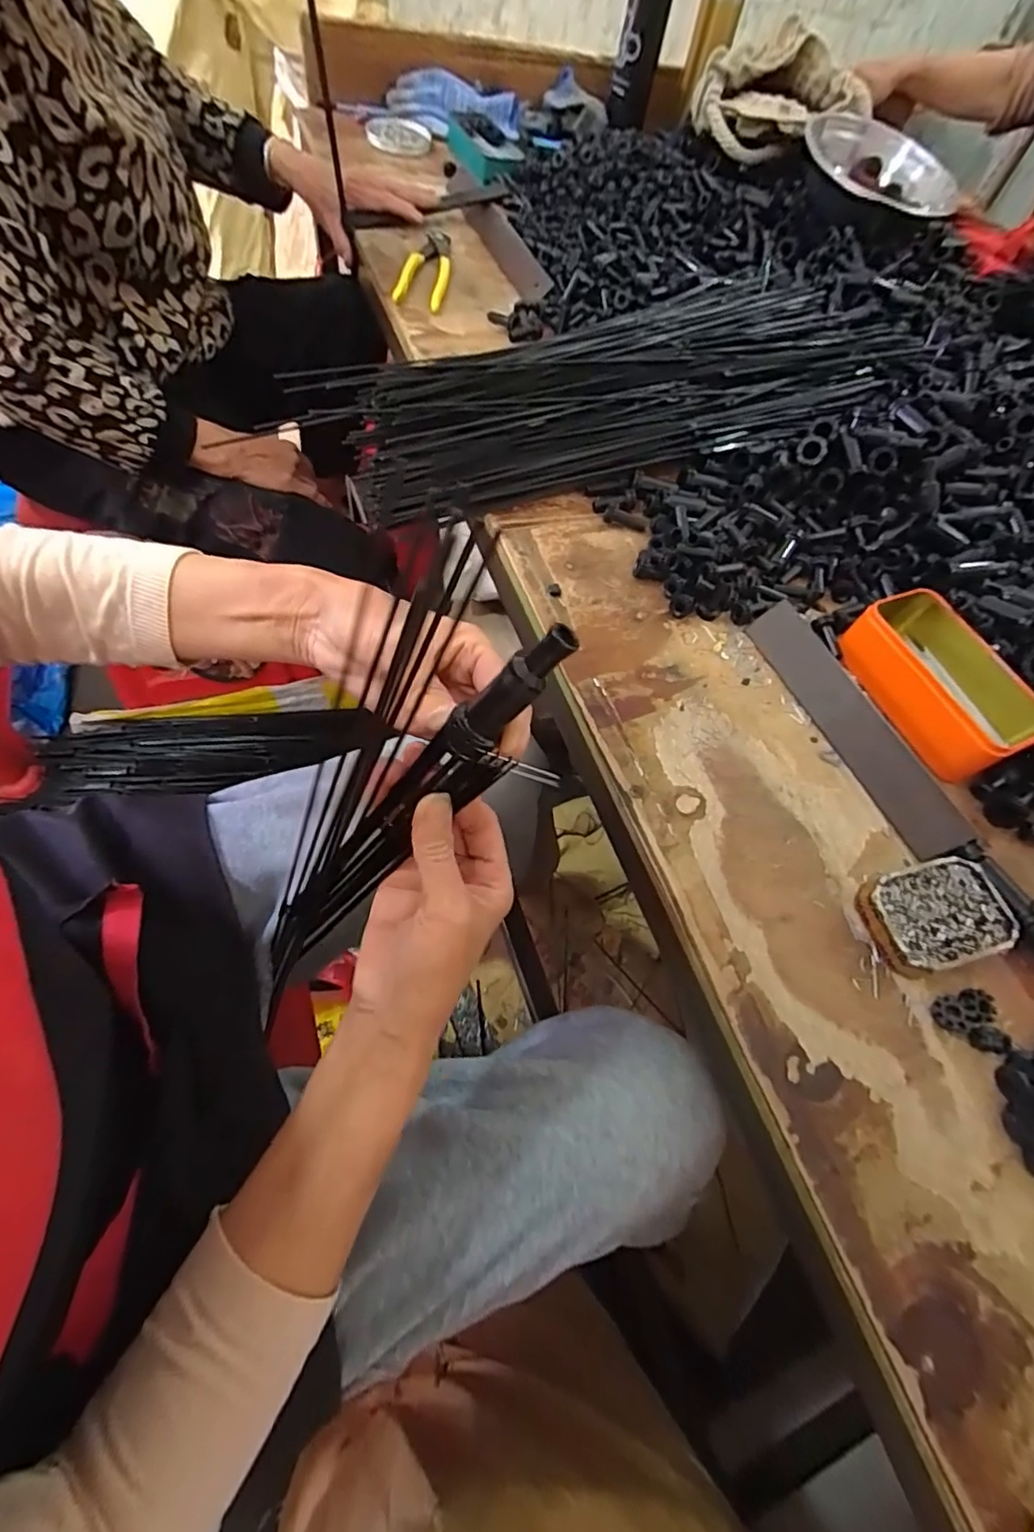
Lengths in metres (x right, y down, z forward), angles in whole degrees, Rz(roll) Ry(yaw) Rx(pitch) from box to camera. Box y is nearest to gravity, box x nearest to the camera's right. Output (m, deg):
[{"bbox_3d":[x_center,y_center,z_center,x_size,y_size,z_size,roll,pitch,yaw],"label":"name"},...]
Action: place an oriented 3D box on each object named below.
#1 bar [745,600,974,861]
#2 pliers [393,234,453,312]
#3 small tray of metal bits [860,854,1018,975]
[{"bbox_3d":[0.252,-0.033,0.442,0.042,0.009,0.217,-32,66,11],"label":"bar"},{"bbox_3d":[-0.105,-0.590,0.695,0.054,0.015,0.168,11,62,-3],"label":"pliers"},{"bbox_3d":[0.268,0.093,0.372,0.091,0.018,0.061,-12,65,-14],"label":"small tray of metal bits"}]

